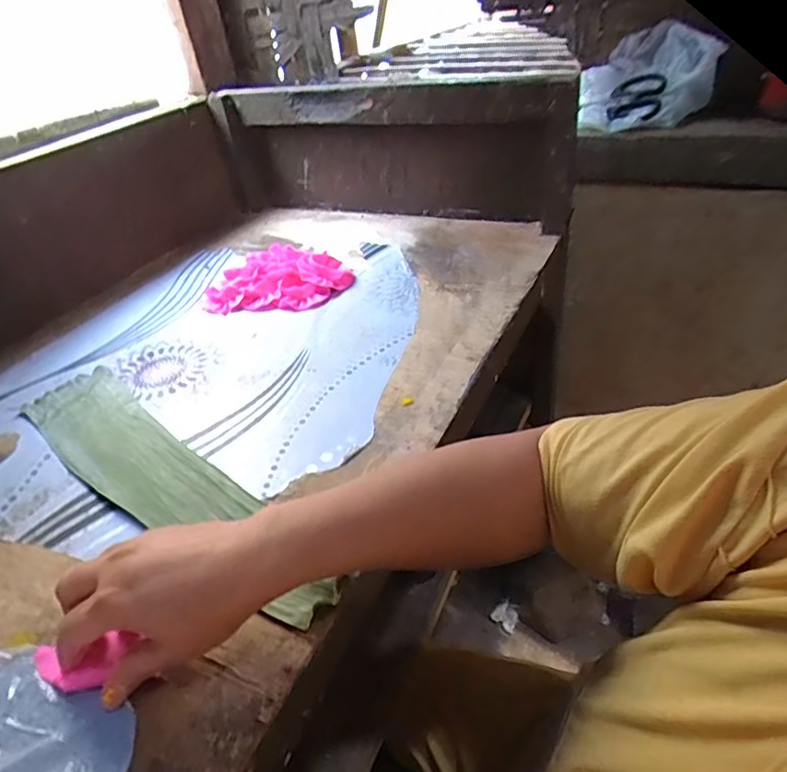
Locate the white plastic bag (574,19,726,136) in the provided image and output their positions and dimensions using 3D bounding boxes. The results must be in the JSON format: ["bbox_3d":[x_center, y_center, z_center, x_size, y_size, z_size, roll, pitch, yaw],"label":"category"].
[{"bbox_3d":[0.317,-0.393,0.724,0.175,0.107,0.105,16,43,27],"label":"white plastic bag"}]

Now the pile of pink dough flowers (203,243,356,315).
[{"bbox_3d":[-0.143,-0.135,0.698,0.180,0.033,0.109,-4,37,5],"label":"pile of pink dough flowers"}]

